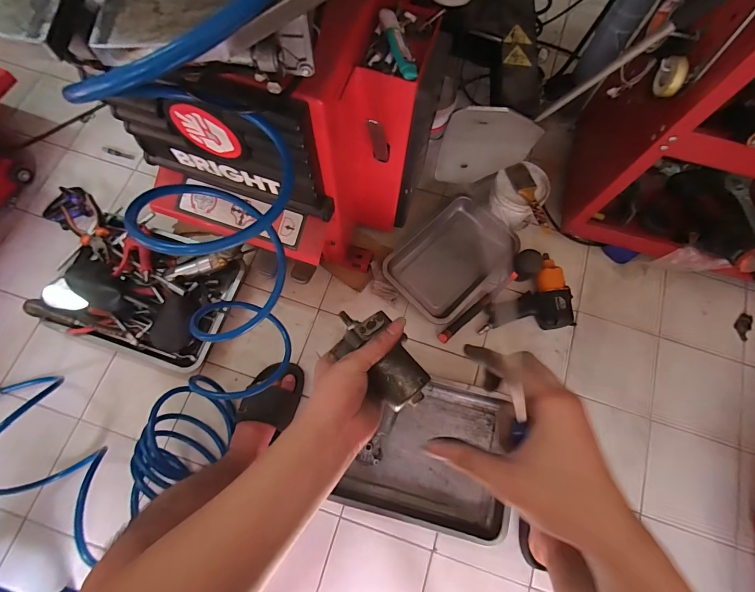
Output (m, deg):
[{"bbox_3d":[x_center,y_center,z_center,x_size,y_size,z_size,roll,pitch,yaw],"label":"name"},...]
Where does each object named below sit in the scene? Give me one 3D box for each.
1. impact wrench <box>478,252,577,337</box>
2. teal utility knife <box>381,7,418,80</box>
[{"bbox_3d":[0.343,0.013,0.881,0.220,0.068,0.175,-17,74,-7],"label":"impact wrench"},{"bbox_3d":[0.028,-0.335,0.494,0.022,0.019,0.102,-18,74,-7],"label":"teal utility knife"}]

